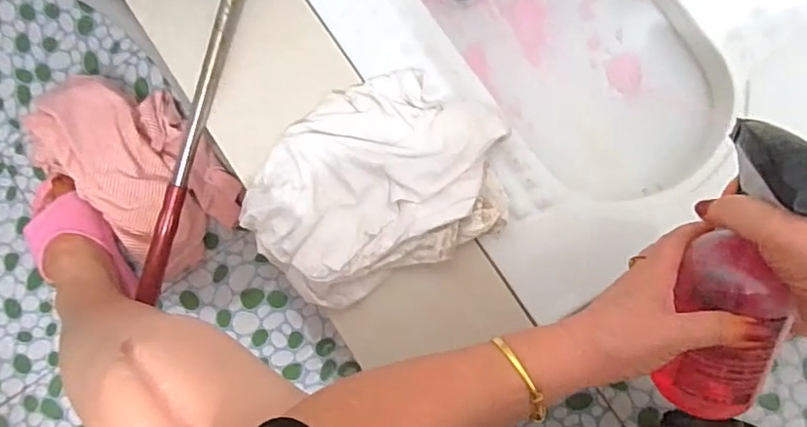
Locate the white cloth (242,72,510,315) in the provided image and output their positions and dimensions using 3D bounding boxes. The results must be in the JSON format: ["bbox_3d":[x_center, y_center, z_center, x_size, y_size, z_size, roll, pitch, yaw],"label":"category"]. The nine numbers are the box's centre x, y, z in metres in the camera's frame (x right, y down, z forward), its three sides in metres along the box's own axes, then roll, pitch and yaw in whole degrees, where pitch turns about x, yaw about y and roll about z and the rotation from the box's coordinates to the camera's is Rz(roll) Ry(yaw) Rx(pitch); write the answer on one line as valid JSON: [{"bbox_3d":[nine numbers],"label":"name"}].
[{"bbox_3d":[-0.031,-0.035,0.589,0.274,0.041,0.206,-26,83,4],"label":"white cloth"}]

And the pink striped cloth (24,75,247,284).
[{"bbox_3d":[-0.364,-0.069,0.714,0.298,0.087,0.183,42,91,6],"label":"pink striped cloth"}]

